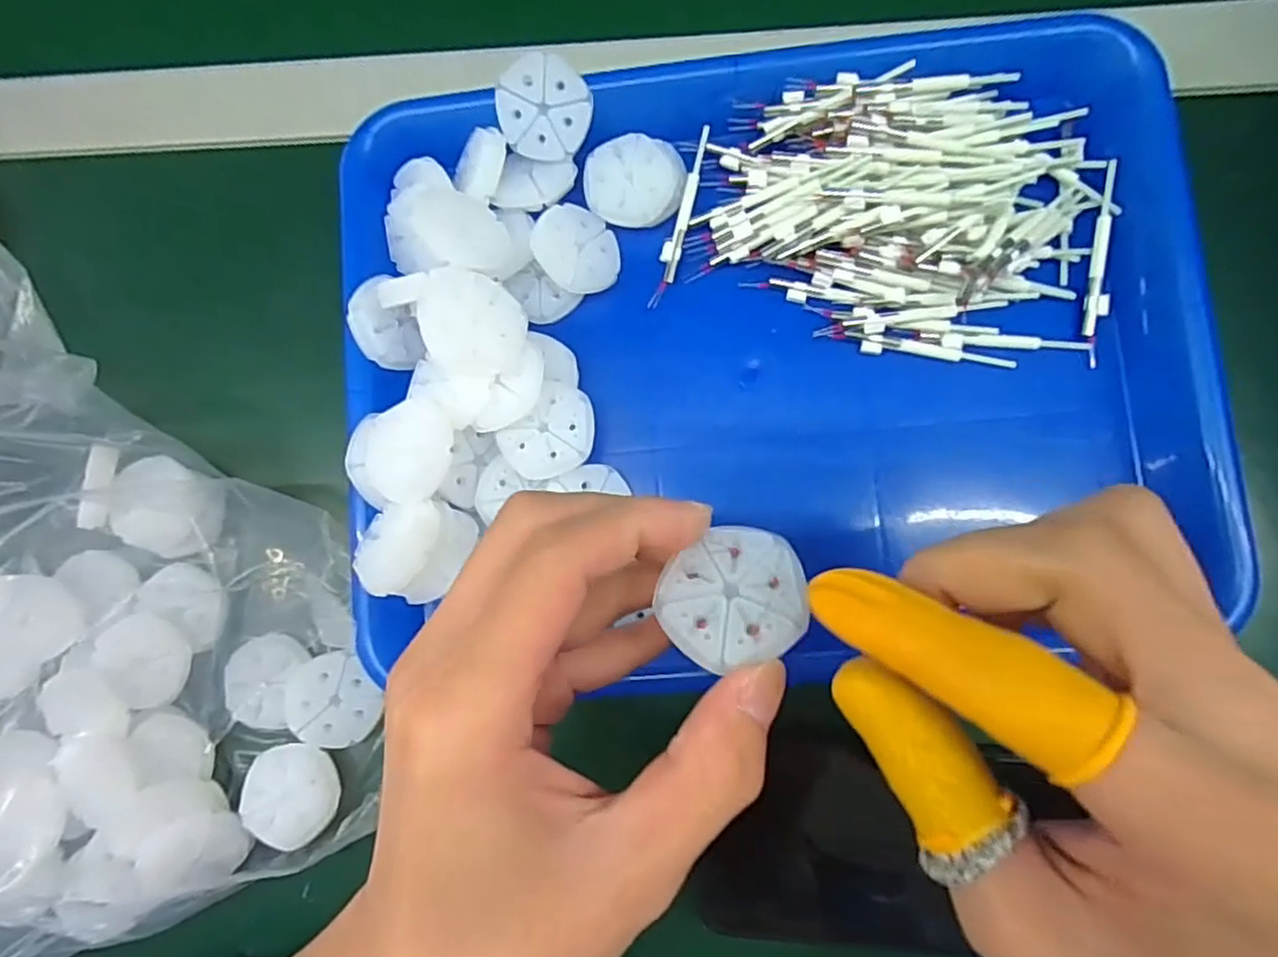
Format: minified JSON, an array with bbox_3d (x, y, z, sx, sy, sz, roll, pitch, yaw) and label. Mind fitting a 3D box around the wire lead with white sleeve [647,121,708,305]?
[{"bbox_3d":[0.017,-0.112,0.285,0.008,0.007,0.079,13,85,6],"label":"wire lead with white sleeve"}]

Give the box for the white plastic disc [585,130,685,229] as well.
[{"bbox_3d":[-0.001,-0.126,0.281,0.041,0.010,0.036,2,84,5],"label":"white plastic disc"}]

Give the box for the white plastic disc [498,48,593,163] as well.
[{"bbox_3d":[-0.038,-0.151,0.270,0.037,0.006,0.037,2,123,-7],"label":"white plastic disc"}]

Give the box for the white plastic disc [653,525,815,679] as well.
[{"bbox_3d":[0.026,0.031,0.173,0.038,0.004,0.035,-4,62,7],"label":"white plastic disc"}]

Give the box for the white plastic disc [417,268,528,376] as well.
[{"bbox_3d":[-0.062,-0.057,0.243,0.039,0.007,0.038,4,81,-22],"label":"white plastic disc"}]

